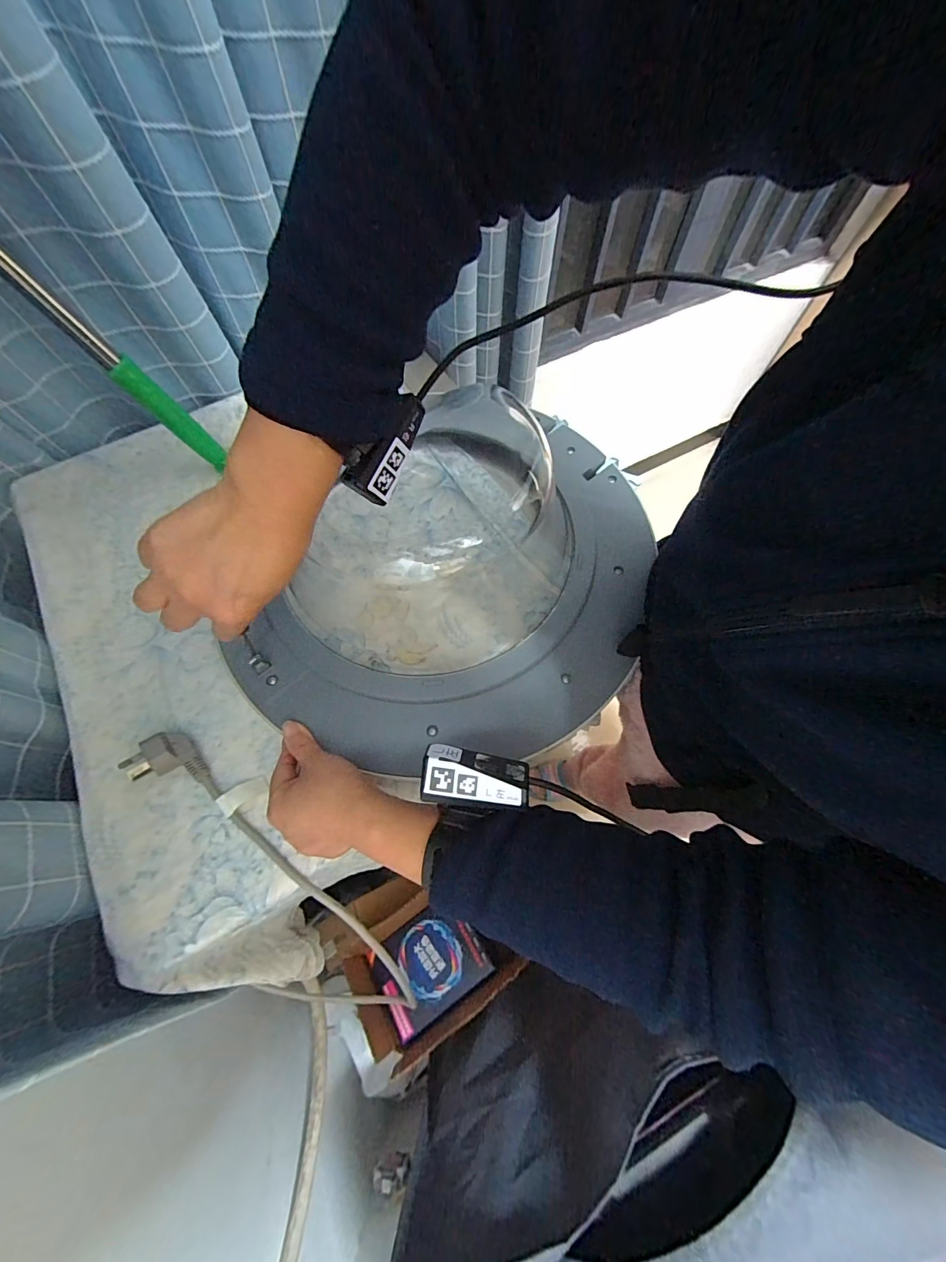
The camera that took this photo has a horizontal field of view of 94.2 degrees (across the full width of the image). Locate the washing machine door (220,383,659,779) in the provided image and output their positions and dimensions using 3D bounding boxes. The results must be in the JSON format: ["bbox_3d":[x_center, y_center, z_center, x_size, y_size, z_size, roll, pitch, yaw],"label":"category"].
[{"bbox_3d":[-0.012,-0.066,0.467,0.357,0.103,0.415,14,67,6],"label":"washing machine door"}]

